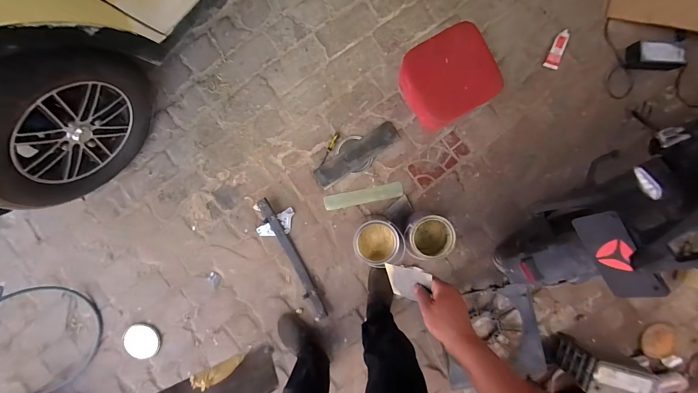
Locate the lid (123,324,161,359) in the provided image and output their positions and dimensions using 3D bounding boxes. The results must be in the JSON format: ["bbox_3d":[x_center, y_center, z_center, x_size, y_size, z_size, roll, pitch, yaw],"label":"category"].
[{"bbox_3d":[-0.867,0.605,1.222,0.150,0.026,0.128,20,93,-1],"label":"lid"}]

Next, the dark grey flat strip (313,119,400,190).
[{"bbox_3d":[0.031,-0.163,1.154,0.359,0.013,0.084,-34,93,2],"label":"dark grey flat strip"}]

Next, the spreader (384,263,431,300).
[{"bbox_3d":[0.125,0.179,0.601,0.008,0.124,0.074,-19,96,-33],"label":"spreader"}]

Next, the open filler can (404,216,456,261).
[{"bbox_3d":[0.289,0.148,1.097,0.169,0.142,0.156,0,93,0],"label":"open filler can"}]

